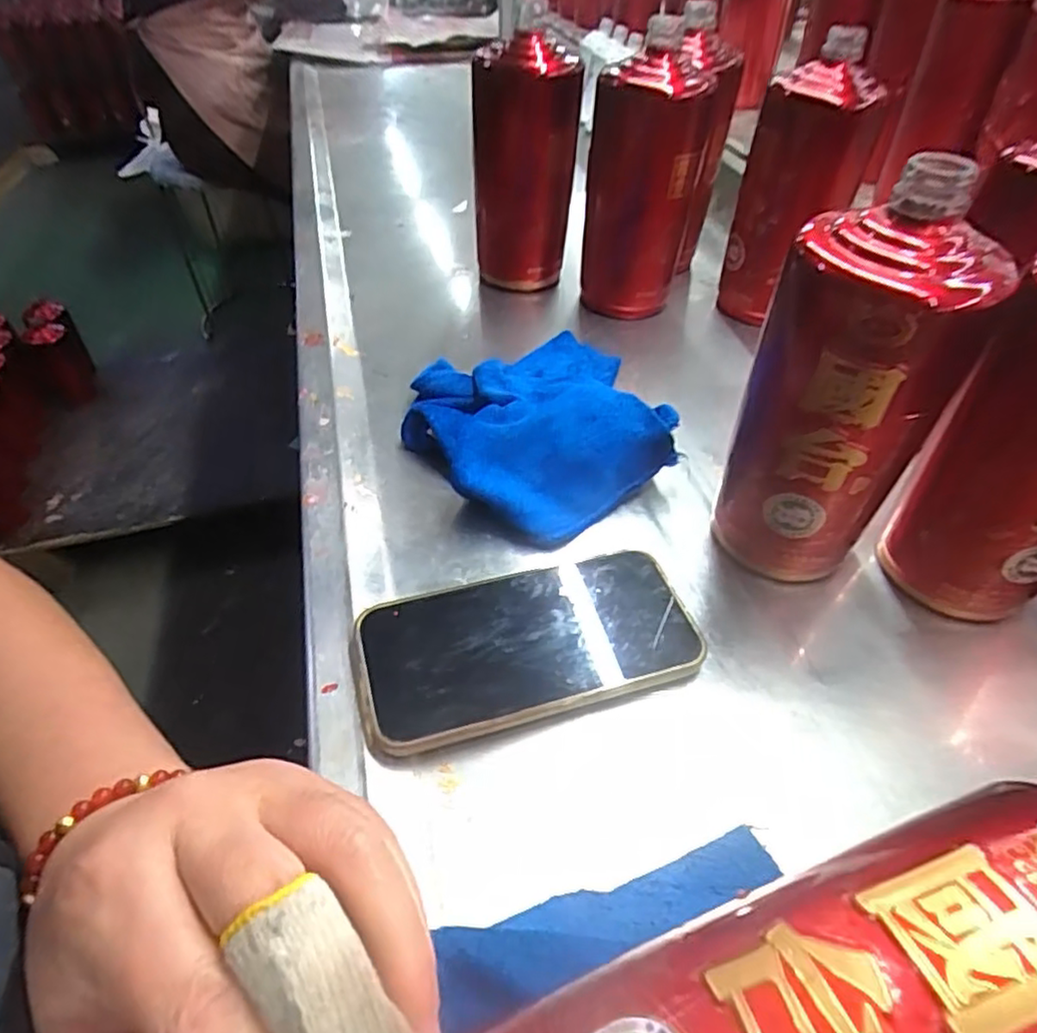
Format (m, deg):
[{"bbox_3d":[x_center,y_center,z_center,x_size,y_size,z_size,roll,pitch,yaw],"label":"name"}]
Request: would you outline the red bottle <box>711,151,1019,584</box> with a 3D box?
[{"bbox_3d":[0.146,-0.048,0.306,0.075,0.191,0.071,-6,45,-3],"label":"red bottle"}]

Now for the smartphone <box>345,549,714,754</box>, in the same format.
[{"bbox_3d":[0.005,0.058,0.323,0.158,0.010,0.081,-11,45,-14],"label":"smartphone"}]

